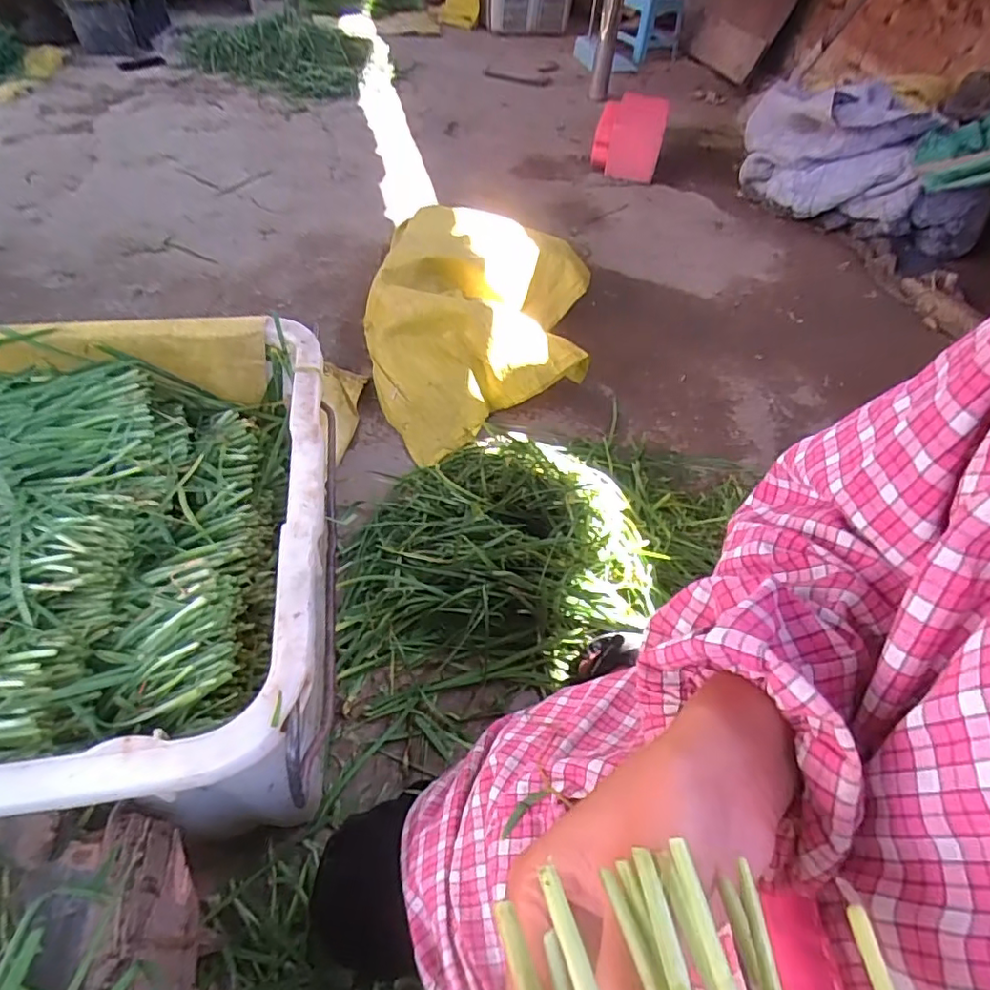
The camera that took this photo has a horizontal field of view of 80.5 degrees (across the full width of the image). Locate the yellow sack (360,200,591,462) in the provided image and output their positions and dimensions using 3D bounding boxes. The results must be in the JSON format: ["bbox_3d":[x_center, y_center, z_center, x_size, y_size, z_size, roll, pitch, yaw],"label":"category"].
[{"bbox_3d":[-0.030,-0.319,1.087,0.393,0.171,0.532,9,52,2],"label":"yellow sack"}]

